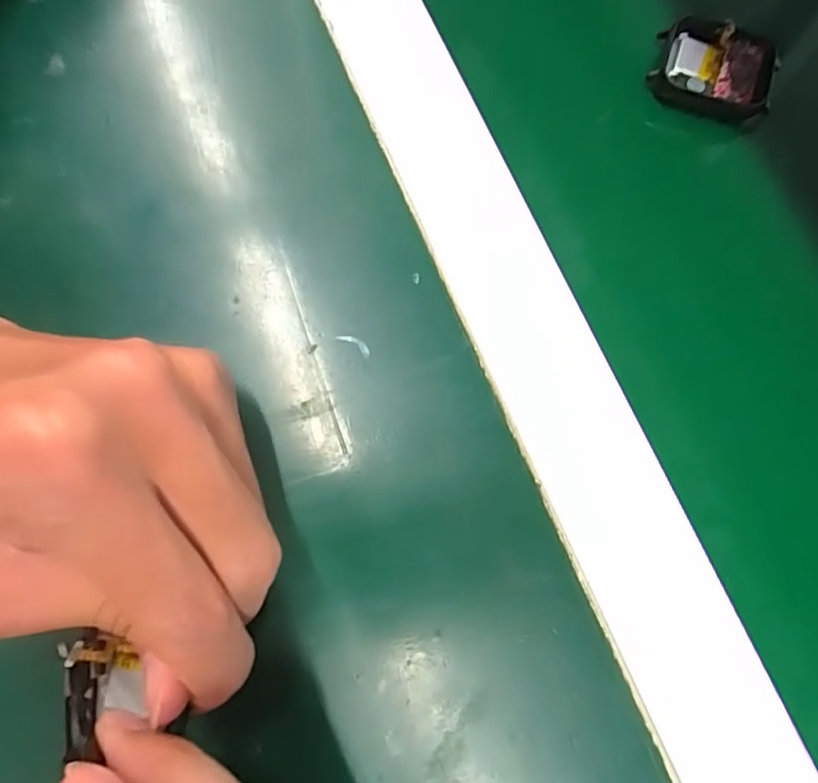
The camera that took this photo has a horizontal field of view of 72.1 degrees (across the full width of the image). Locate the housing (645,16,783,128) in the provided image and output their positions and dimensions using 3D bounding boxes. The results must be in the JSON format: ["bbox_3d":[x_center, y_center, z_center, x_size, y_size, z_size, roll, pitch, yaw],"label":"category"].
[{"bbox_3d":[0.123,-0.129,0.227,0.045,0.012,0.035,21,77,2],"label":"housing"}]

